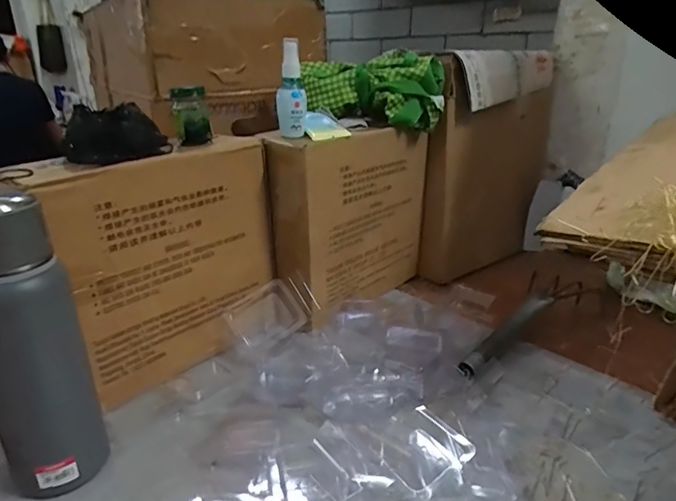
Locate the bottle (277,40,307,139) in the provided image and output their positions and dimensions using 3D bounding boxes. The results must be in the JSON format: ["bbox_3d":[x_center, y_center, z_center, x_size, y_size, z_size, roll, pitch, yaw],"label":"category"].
[{"bbox_3d":[-0.060,-0.208,0.614,0.037,0.113,0.029,-2,23,-5],"label":"bottle"}]

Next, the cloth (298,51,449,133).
[{"bbox_3d":[0.052,-0.242,0.725,0.210,0.092,0.088,6,24,13],"label":"cloth"}]

